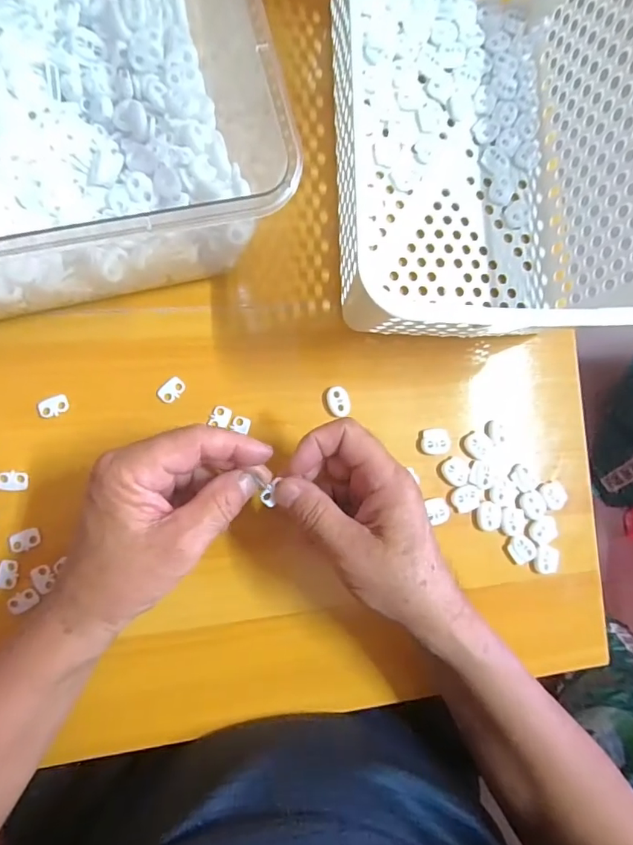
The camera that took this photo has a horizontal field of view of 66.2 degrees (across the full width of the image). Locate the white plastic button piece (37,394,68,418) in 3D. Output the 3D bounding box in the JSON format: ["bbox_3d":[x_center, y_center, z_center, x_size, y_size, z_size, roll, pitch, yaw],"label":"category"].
[{"bbox_3d":[-0.177,-0.011,0.327,0.019,0.004,0.013,-18,93,-15],"label":"white plastic button piece"}]

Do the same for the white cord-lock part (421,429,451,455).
[{"bbox_3d":[0.091,0.015,0.371,0.022,0.006,0.019,2,88,-9],"label":"white cord-lock part"}]

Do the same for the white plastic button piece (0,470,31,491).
[{"bbox_3d":[-0.199,0.038,0.320,0.017,0.008,0.013,3,88,-9],"label":"white plastic button piece"}]

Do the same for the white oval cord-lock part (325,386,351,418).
[{"bbox_3d":[0.016,-0.015,0.359,0.017,0.005,0.023,-23,92,-9],"label":"white oval cord-lock part"}]

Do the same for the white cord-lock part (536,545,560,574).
[{"bbox_3d":[0.179,0.107,0.378,0.016,0.007,0.022,0,88,-9],"label":"white cord-lock part"}]

